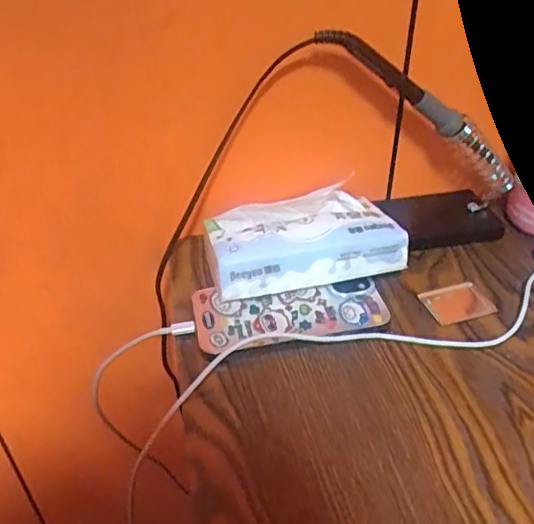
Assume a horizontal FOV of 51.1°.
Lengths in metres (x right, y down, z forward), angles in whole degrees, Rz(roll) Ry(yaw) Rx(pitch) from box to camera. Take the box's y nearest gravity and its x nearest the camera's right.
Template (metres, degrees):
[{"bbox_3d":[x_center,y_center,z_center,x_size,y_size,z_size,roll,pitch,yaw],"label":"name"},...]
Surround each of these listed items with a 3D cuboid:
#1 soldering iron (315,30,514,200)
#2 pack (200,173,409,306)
[{"bbox_3d":[0.132,-0.117,0.450,0.227,0.035,0.040,31,27,-29],"label":"soldering iron"},{"bbox_3d":[0.026,-0.020,0.449,0.142,0.051,0.088,-10,39,-10],"label":"pack"}]

